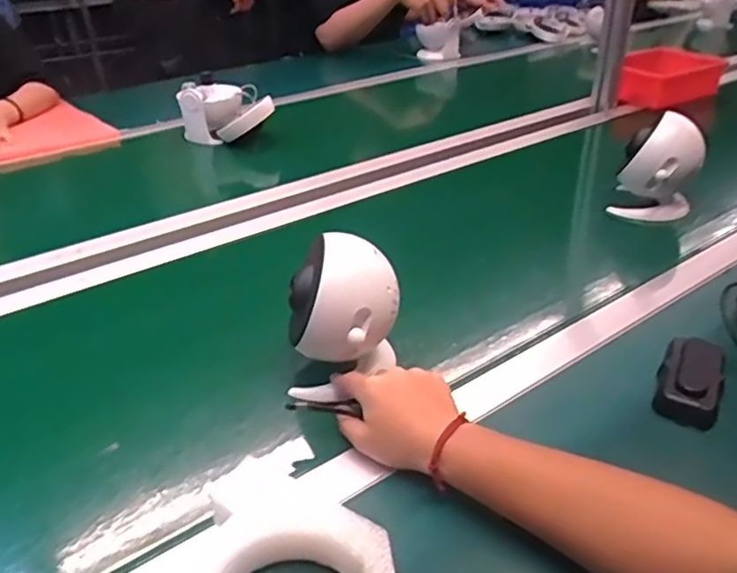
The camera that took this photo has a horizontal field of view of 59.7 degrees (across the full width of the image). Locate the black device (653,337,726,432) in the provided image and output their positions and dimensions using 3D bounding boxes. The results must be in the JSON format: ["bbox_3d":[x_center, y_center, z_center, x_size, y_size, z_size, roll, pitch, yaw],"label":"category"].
[{"bbox_3d":[0.299,0.083,0.595,0.051,0.028,0.109,17,36,25],"label":"black device"}]

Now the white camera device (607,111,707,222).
[{"bbox_3d":[0.433,-0.173,0.933,0.106,0.155,0.115,20,36,26],"label":"white camera device"}]

